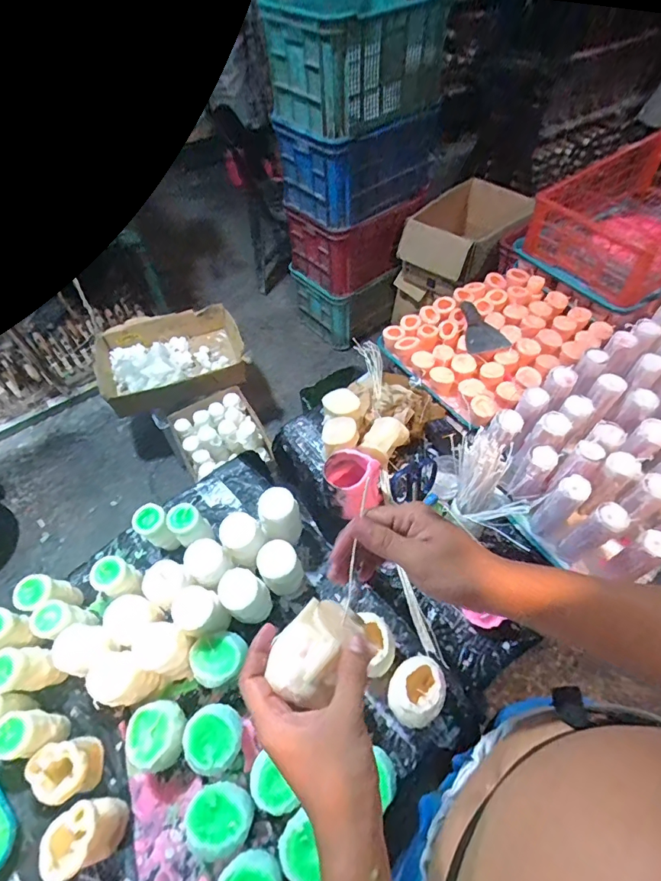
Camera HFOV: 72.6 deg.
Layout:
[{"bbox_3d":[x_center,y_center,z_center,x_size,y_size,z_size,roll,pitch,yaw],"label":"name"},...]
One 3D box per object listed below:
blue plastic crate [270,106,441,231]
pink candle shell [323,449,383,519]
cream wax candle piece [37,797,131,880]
[{"bbox_3d":[0.108,-0.998,1.582,0.359,0.259,0.499,37,64,25],"label":"blue plastic crate"},{"bbox_3d":[0.040,0.076,0.775,0.096,0.096,0.088,-4,55,0],"label":"pink candle shell"},{"bbox_3d":[-0.298,0.481,0.548,0.076,0.073,0.065,-19,56,-10],"label":"cream wax candle piece"}]

